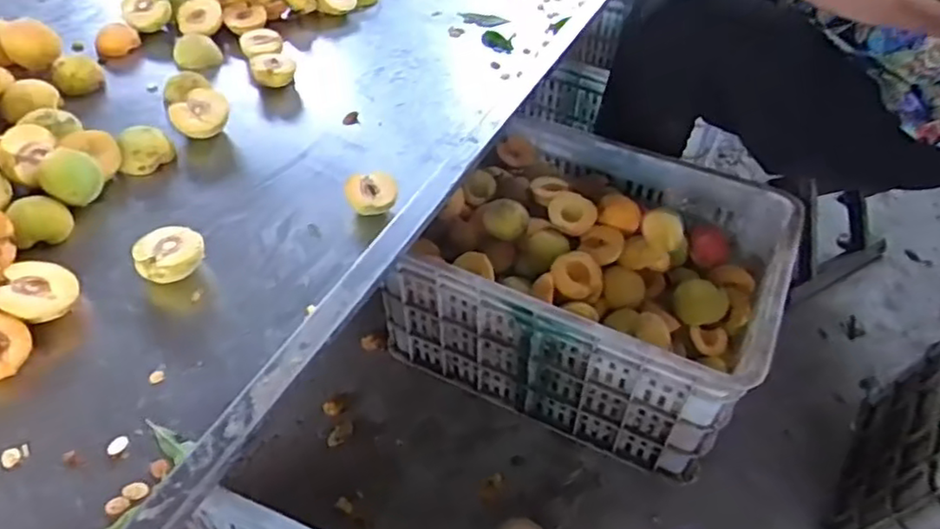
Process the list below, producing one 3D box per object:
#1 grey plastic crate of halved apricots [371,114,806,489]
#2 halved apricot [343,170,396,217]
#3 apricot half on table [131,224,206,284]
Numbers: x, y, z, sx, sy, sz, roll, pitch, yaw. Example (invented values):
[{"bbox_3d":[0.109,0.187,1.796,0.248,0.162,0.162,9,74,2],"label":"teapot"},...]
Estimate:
[{"bbox_3d":[0.180,0.009,0.955,0.464,0.249,0.363,27,52,12],"label":"grey plastic crate of halved apricots"},{"bbox_3d":[-0.107,-0.075,0.704,0.054,0.030,0.051,1,49,-1],"label":"halved apricot"},{"bbox_3d":[-0.286,-0.006,0.622,0.061,0.031,0.055,-28,61,-27],"label":"apricot half on table"}]

